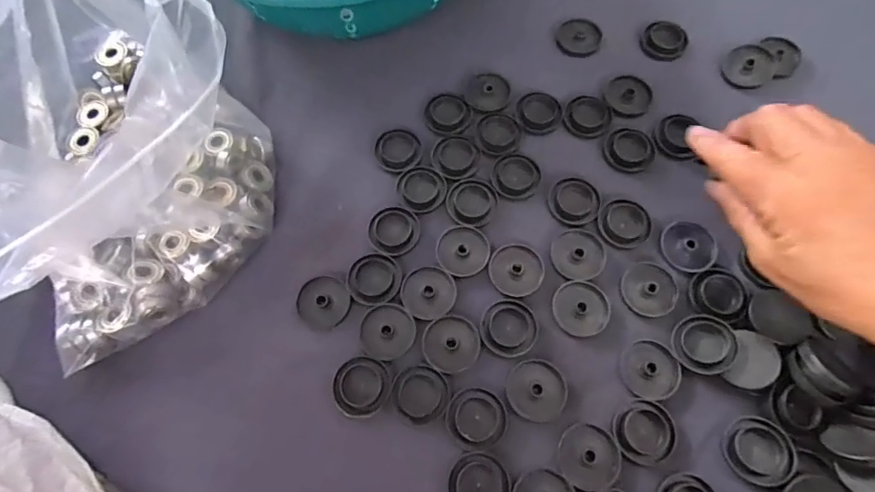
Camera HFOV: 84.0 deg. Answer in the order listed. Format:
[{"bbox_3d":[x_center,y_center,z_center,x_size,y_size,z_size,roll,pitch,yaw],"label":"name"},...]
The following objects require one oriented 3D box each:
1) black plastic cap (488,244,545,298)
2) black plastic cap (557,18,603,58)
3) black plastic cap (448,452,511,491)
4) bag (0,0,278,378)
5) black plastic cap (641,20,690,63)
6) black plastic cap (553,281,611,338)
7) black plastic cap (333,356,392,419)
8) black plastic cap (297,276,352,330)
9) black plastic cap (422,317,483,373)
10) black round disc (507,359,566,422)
[{"bbox_3d":[0.048,0.014,0.296,0.032,0.004,0.033,-1,69,2],"label":"black plastic cap"},{"bbox_3d":[0.105,-0.154,0.359,0.032,0.004,0.032,-1,69,2],"label":"black plastic cap"},{"bbox_3d":[0.022,0.126,0.255,0.031,0.004,0.030,-1,69,2],"label":"black plastic cap"},{"bbox_3d":[-0.187,-0.067,0.259,0.165,0.144,0.195,-26,71,-8],"label":"bag"},{"bbox_3d":[0.165,-0.149,0.354,0.032,0.006,0.030,-1,69,2],"label":"black plastic cap"},{"bbox_3d":[0.085,0.037,0.288,0.032,0.004,0.033,-1,69,2],"label":"black plastic cap"},{"bbox_3d":[-0.043,0.079,0.274,0.031,0.004,0.032,-1,69,2],"label":"black plastic cap"},{"bbox_3d":[-0.069,0.034,0.293,0.032,0.004,0.031,-1,69,2],"label":"black plastic cap"},{"bbox_3d":[0.008,0.056,0.281,0.032,0.004,0.033,-1,69,2],"label":"black plastic cap"},{"bbox_3d":[0.056,0.080,0.272,0.032,0.004,0.032,-1,69,2],"label":"black round disc"}]

